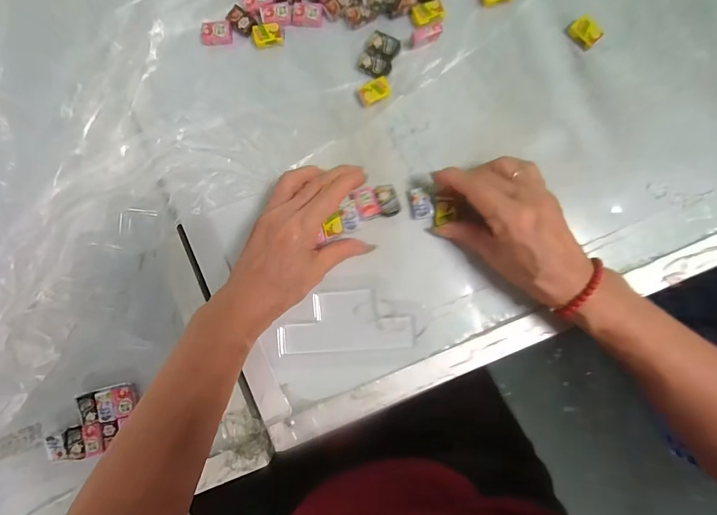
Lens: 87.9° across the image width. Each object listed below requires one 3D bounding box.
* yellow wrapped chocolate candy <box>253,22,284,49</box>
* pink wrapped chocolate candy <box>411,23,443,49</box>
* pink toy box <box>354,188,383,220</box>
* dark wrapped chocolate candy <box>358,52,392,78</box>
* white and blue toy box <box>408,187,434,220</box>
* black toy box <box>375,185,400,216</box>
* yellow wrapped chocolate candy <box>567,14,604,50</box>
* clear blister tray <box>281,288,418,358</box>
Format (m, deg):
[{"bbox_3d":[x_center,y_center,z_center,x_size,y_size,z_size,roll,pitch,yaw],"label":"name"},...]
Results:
[{"bbox_3d":[-0.081,-0.199,0.331,0.027,0.005,0.020,-14,88,1],"label":"yellow wrapped chocolate candy"},{"bbox_3d":[0.058,-0.193,0.322,0.025,0.018,0.011,-12,88,1],"label":"pink wrapped chocolate candy"},{"bbox_3d":[0.008,-0.047,0.323,0.019,0.004,0.026,-16,88,1],"label":"pink toy box"},{"bbox_3d":[0.014,-0.168,0.328,0.028,0.008,0.017,17,89,2],"label":"dark wrapped chocolate candy"},{"bbox_3d":[0.053,-0.047,0.320,0.018,0.005,0.026,-13,88,1],"label":"white and blue toy box"},{"bbox_3d":[0.026,-0.050,0.322,0.017,0.004,0.028,-18,88,1],"label":"black toy box"},{"bbox_3d":[0.195,-0.195,0.320,0.017,0.008,0.027,-44,88,0],"label":"yellow wrapped chocolate candy"},{"bbox_3d":[-0.011,0.056,0.325,0.116,0.010,0.052,-4,88,1],"label":"clear blister tray"}]

